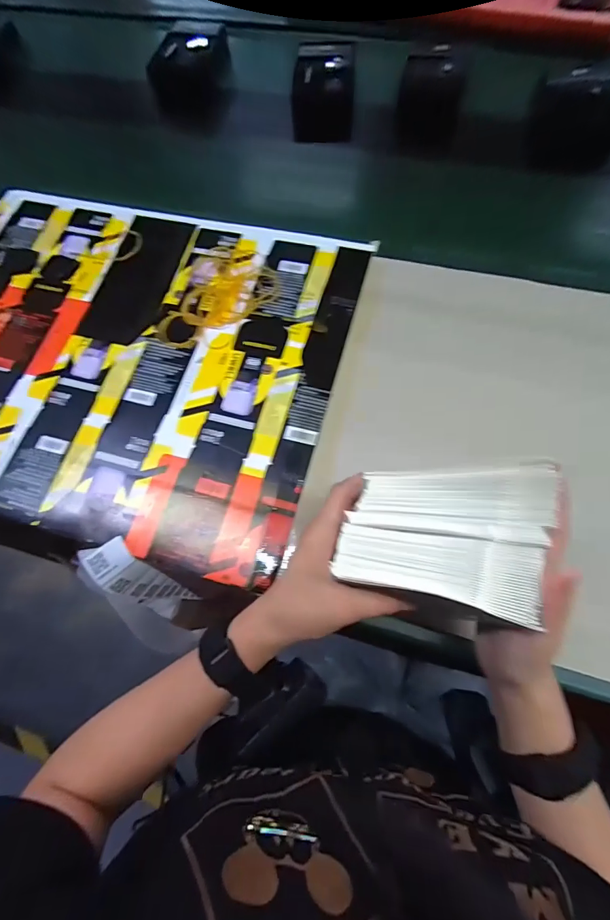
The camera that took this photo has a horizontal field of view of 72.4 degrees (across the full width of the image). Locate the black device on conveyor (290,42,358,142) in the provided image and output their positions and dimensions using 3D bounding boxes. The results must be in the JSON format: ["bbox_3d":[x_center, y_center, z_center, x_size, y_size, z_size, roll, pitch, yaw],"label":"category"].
[{"bbox_3d":[0.028,-0.525,0.592,0.084,0.067,0.117,1,71,5],"label":"black device on conveyor"}]

